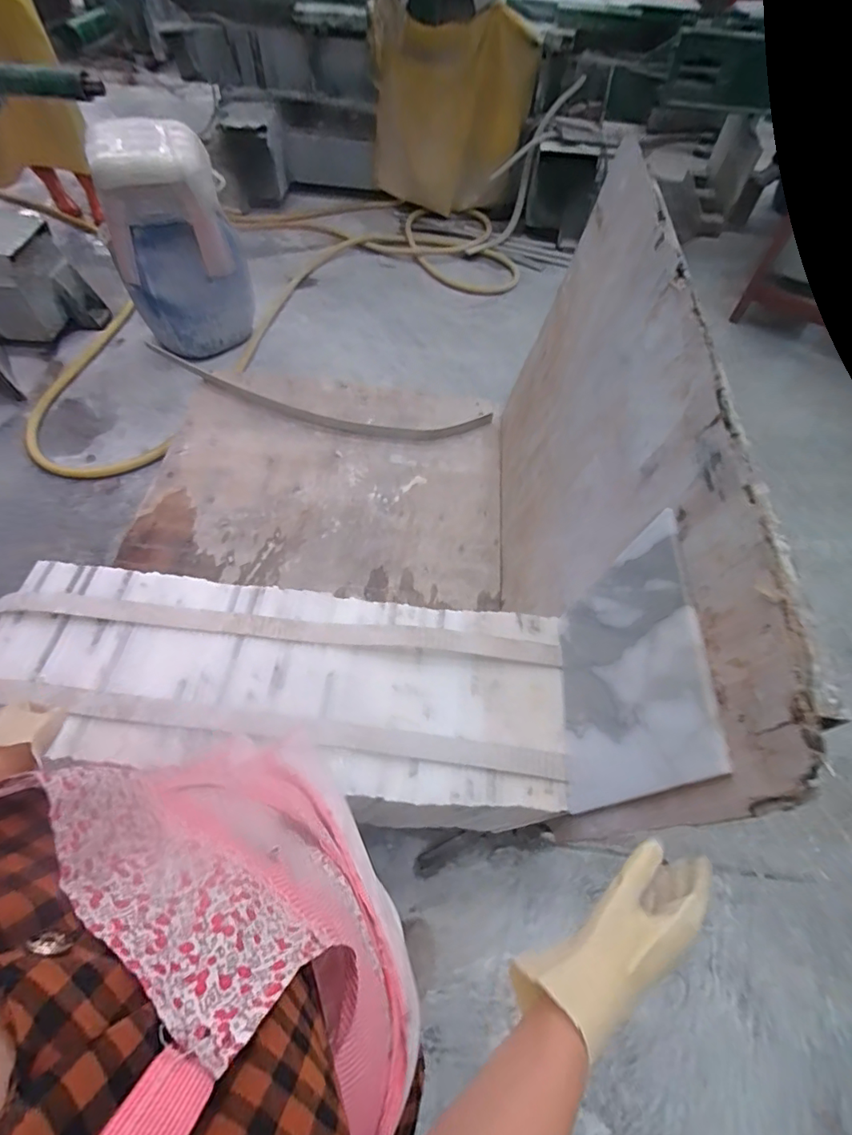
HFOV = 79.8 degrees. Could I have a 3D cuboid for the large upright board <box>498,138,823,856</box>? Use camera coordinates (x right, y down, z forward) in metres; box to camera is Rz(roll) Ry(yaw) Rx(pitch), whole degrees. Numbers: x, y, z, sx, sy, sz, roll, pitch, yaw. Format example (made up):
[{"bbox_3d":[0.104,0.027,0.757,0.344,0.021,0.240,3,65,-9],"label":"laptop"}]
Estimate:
[{"bbox_3d":[0.269,-0.148,0.951,0.026,0.712,1.165,11,58,-7],"label":"large upright board"}]

